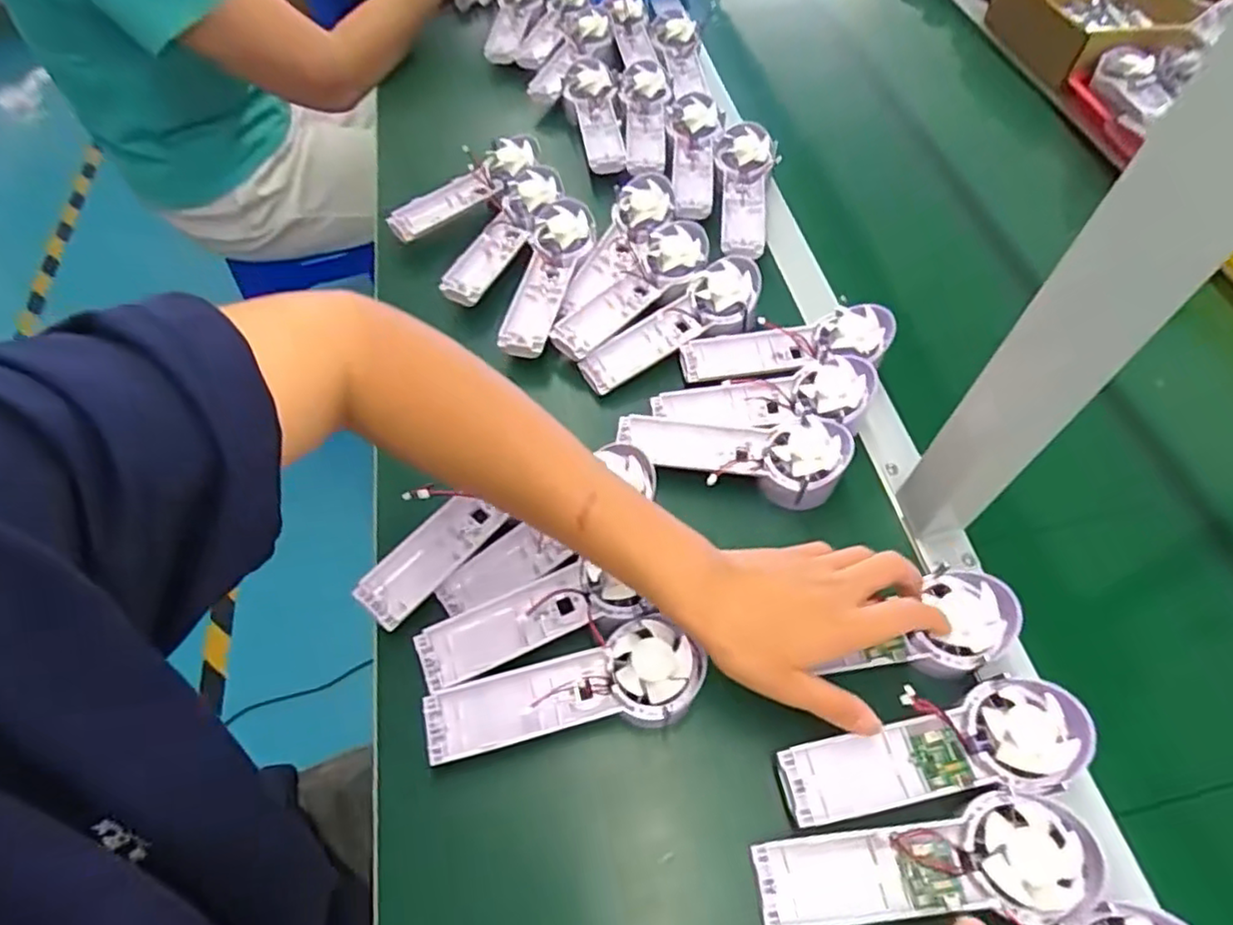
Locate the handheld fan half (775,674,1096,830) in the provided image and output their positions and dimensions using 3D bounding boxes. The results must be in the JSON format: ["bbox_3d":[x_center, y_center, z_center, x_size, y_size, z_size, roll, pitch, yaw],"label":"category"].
[{"bbox_3d":[0.187,0.174,0.393,0.176,0.032,0.058,-11,58,-7],"label":"handheld fan half"}]

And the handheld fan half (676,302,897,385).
[{"bbox_3d":[0.147,-0.098,0.571,0.179,0.036,0.060,-10,57,10],"label":"handheld fan half"}]

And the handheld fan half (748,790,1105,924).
[{"bbox_3d":[0.168,0.225,0.367,0.178,0.018,0.056,-12,57,7],"label":"handheld fan half"}]

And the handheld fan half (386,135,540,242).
[{"bbox_3d":[-0.153,-0.286,0.687,0.178,0.031,0.057,-36,64,-20],"label":"handheld fan half"}]

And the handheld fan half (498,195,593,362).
[{"bbox_3d":[-0.064,-0.174,0.613,0.057,0.031,0.175,9,58,6],"label":"handheld fan half"}]

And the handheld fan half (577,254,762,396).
[{"bbox_3d":[0.050,-0.122,0.590,0.178,0.029,0.053,-33,62,-2],"label":"handheld fan half"}]

